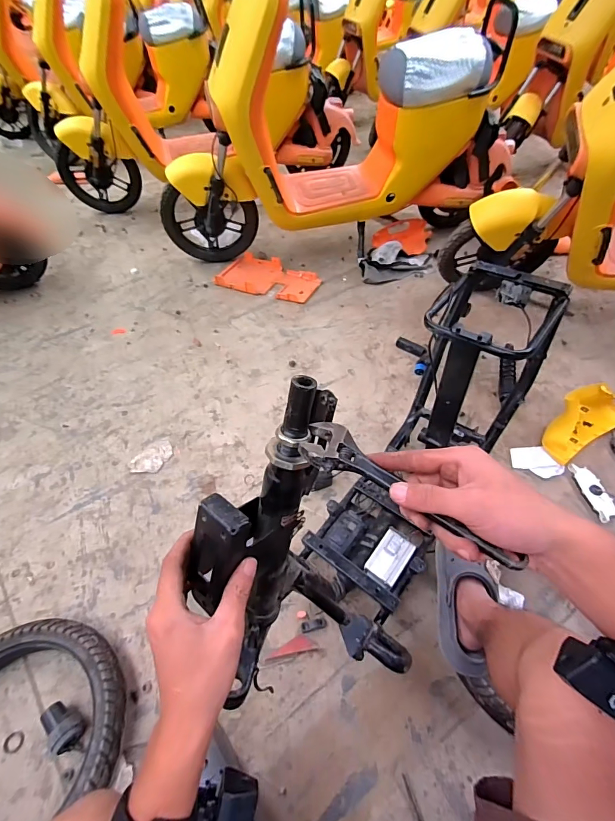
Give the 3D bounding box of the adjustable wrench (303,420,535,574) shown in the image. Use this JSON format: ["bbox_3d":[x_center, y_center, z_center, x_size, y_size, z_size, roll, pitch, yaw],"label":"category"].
[{"bbox_3d":[0.073,0.063,0.311,0.194,0.017,0.054,31,57,28],"label":"adjustable wrench"}]

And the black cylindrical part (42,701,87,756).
[{"bbox_3d":[-0.424,0.545,0.665,0.047,0.053,0.072,-36,59,-25],"label":"black cylindrical part"}]

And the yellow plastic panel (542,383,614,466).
[{"bbox_3d":[0.764,0.016,1.043,0.316,0.127,0.126,-25,55,-19],"label":"yellow plastic panel"}]

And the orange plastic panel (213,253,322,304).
[{"bbox_3d":[-0.162,-0.567,1.617,0.434,0.029,0.244,18,53,14],"label":"orange plastic panel"}]

